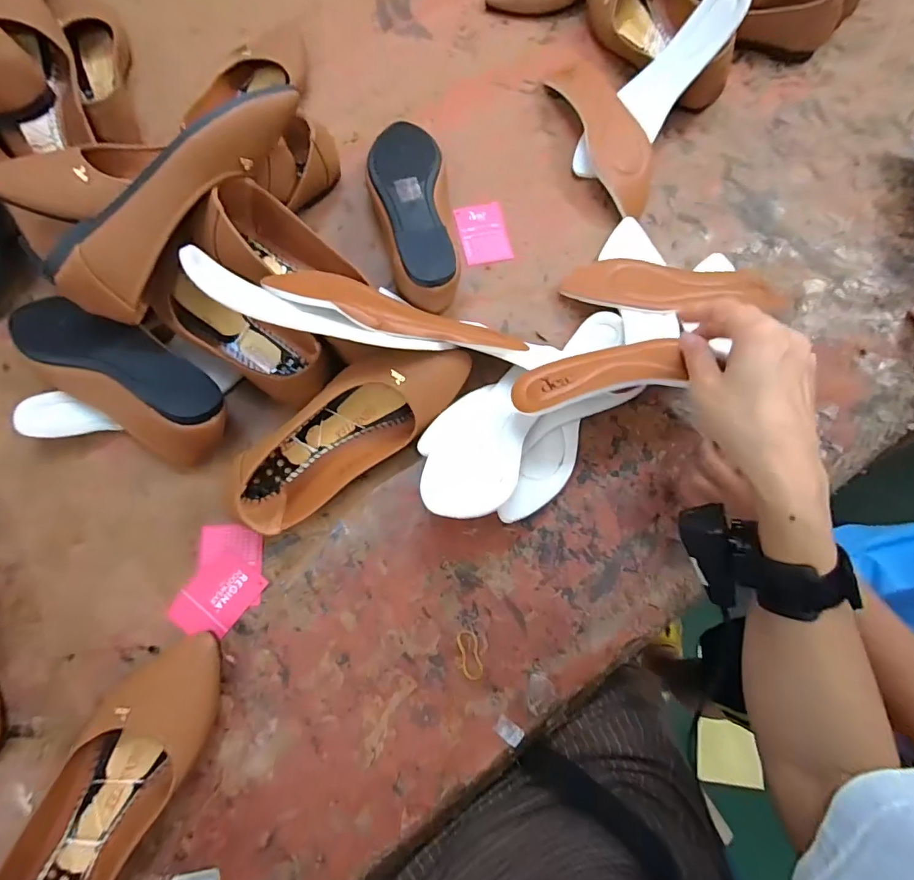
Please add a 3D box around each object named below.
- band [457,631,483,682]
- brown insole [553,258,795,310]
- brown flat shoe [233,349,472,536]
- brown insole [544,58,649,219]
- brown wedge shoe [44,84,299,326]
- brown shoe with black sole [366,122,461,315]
[{"bbox_3d":[0.011,0.188,0.417,0.018,0.004,0.041,-11,76,-4],"label":"band"},{"bbox_3d":[0.232,-0.154,0.501,0.235,0.027,0.063,5,76,0],"label":"brown insole"},{"bbox_3d":[-0.094,-0.010,0.432,0.244,0.068,0.081,-37,79,-10],"label":"brown flat shoe"},{"bbox_3d":[0.173,-0.355,0.552,0.068,0.028,0.210,-18,77,-6],"label":"brown insole"},{"bbox_3d":[-0.225,-0.200,0.385,0.063,0.075,0.240,39,77,8],"label":"brown wedge shoe"},{"bbox_3d":[-0.046,-0.229,0.494,0.078,0.068,0.214,-5,75,-3],"label":"brown shoe with black sole"}]

